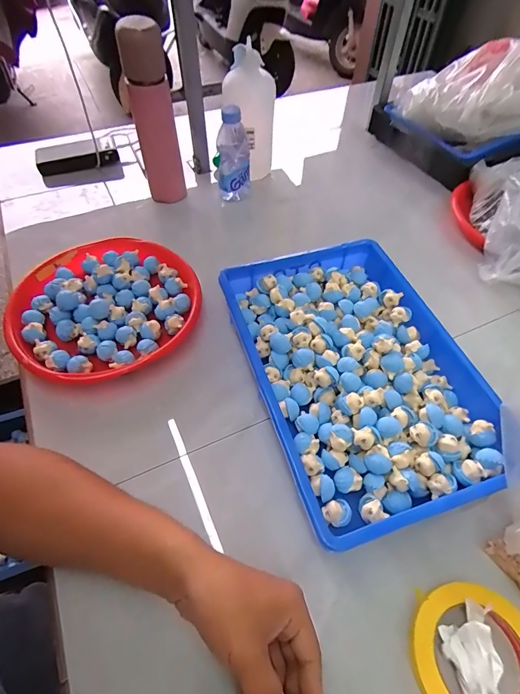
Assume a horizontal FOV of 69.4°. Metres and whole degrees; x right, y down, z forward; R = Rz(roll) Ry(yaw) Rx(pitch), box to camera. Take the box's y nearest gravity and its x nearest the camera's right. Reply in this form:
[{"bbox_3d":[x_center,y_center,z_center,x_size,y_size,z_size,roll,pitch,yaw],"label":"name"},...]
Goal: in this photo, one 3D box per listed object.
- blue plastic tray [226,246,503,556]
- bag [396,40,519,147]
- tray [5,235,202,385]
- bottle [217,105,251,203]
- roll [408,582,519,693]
[{"bbox_3d":[0.122,0.016,0.470,0.263,0.051,0.372,-16,56,-11],"label":"blue plastic tray"},{"bbox_3d":[0.480,-0.524,0.736,0.341,0.152,0.198,-15,56,-11],"label":"bag"},{"bbox_3d":[-0.215,-0.063,0.532,0.248,0.045,0.239,0,54,0],"label":"tray"},{"bbox_3d":[-0.049,-0.337,0.671,0.058,0.171,0.052,-1,54,-1],"label":"bottle"},{"bbox_3d":[0.188,0.273,0.328,0.109,0.031,0.110,0,54,0],"label":"roll"}]

